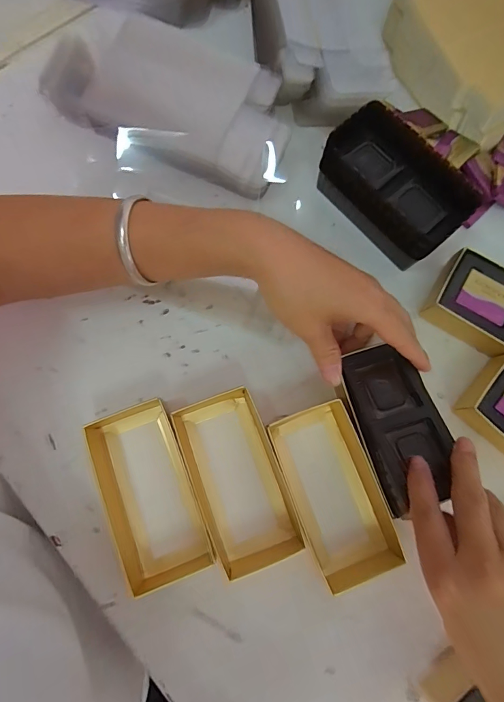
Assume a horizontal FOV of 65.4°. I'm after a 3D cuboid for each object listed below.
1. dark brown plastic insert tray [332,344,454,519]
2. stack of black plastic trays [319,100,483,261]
[{"bbox_3d":[0.099,0.048,0.270,0.055,0.021,0.105,-18,80,-5],"label":"dark brown plastic insert tray"},{"bbox_3d":[0.110,-0.129,0.310,0.062,0.046,0.114,-39,82,-8],"label":"stack of black plastic trays"}]

